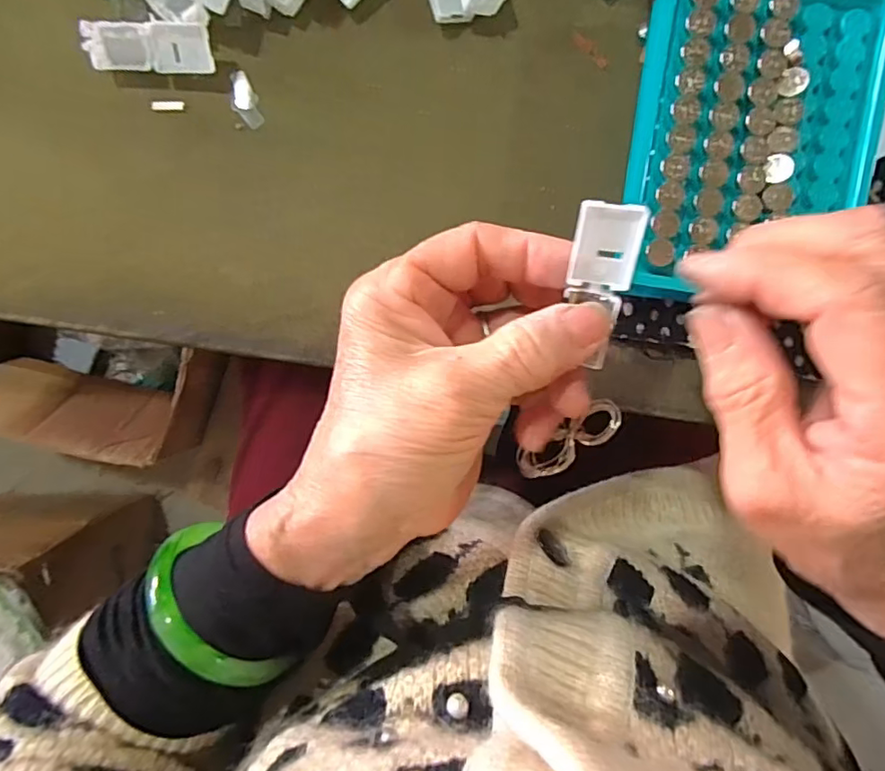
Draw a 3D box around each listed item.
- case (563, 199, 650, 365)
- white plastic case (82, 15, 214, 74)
[{"bbox_3d":[0.052,-0.032,0.185,0.019,0.009,0.053,1,121,3],"label":"case"},{"bbox_3d":[-0.130,-0.151,0.255,0.054,0.010,0.020,5,122,6],"label":"white plastic case"}]

